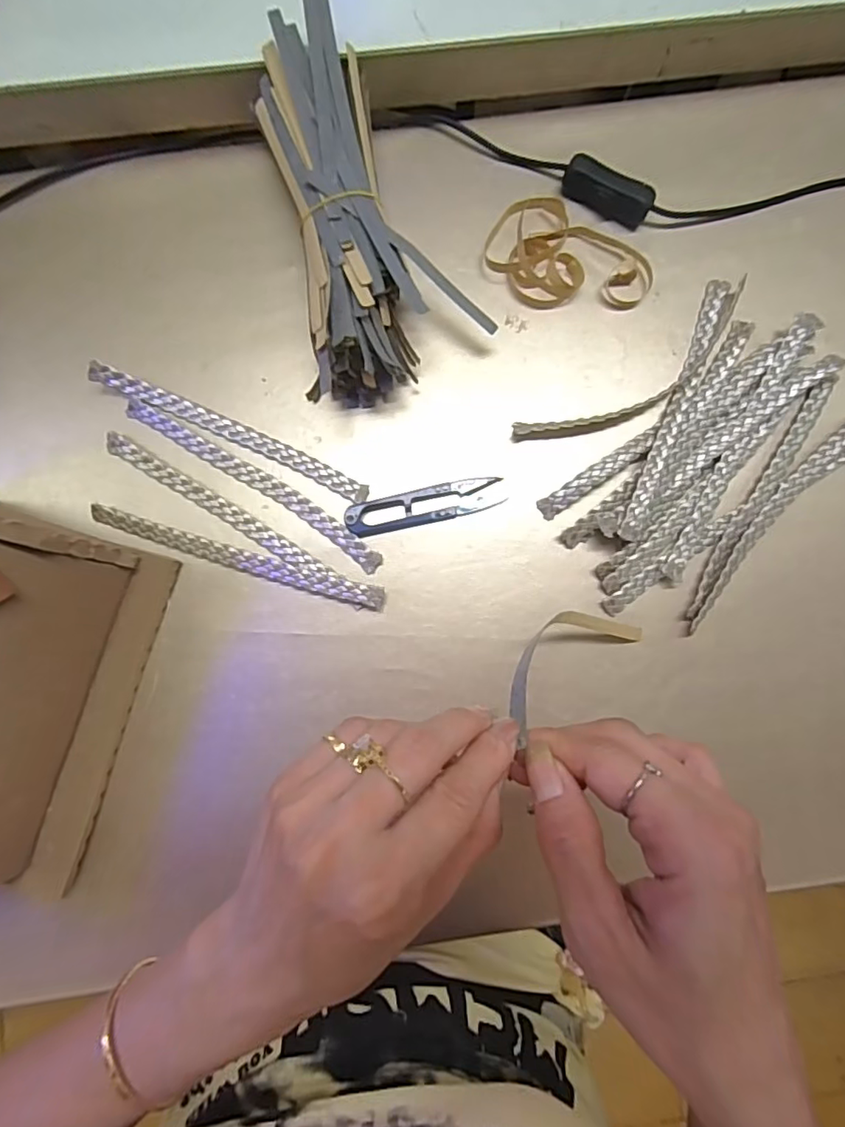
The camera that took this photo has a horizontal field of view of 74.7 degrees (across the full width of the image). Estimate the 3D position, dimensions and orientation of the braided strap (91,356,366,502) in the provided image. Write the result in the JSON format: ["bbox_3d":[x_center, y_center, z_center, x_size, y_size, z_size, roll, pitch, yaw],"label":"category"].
[{"bbox_3d":[-0.120,-0.084,0.352,0.185,0.011,0.016,24,71,1],"label":"braided strap"}]

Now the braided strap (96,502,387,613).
[{"bbox_3d":[-0.115,-0.004,0.347,0.187,0.009,0.013,18,85,1],"label":"braided strap"}]

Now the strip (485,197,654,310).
[{"bbox_3d":[0.096,-0.199,0.364,0.110,0.021,0.066,31,85,2],"label":"strip"}]

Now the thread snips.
[{"bbox_3d":[0.001,-0.036,0.351,0.099,0.010,0.022,-12,85,-2],"label":"thread snips"}]

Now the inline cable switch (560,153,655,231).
[{"bbox_3d":[0.123,-0.247,0.367,0.060,0.017,0.019,22,85,1],"label":"inline cable switch"}]

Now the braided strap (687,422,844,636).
[{"bbox_3d":[0.226,-0.033,0.353,0.024,0.007,0.185,43,86,3],"label":"braided strap"}]

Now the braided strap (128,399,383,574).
[{"bbox_3d":[-0.106,-0.052,0.352,0.187,0.004,0.017,32,85,2],"label":"braided strap"}]

